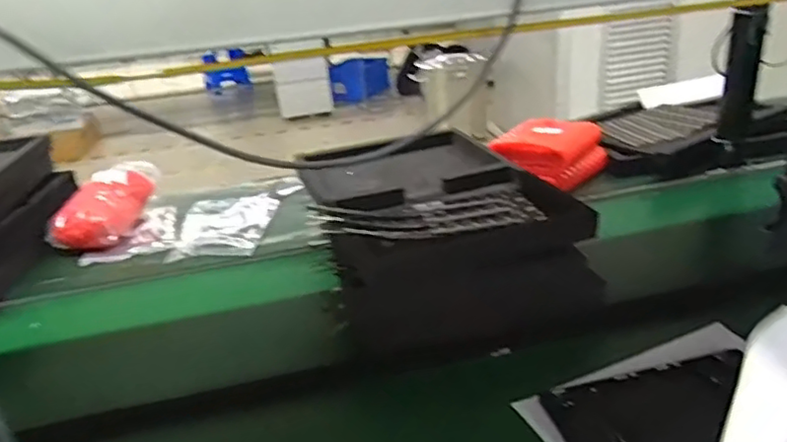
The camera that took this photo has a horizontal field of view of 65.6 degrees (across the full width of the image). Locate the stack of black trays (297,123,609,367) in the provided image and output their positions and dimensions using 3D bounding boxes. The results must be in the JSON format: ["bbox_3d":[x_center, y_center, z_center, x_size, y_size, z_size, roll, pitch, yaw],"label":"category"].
[{"bbox_3d":[0.053,0.014,0.878,0.322,0.114,0.418,-12,26,-15],"label":"stack of black trays"}]

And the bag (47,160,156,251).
[{"bbox_3d":[-0.511,-0.026,1.085,0.114,0.101,0.206,-2,25,6],"label":"bag"}]

